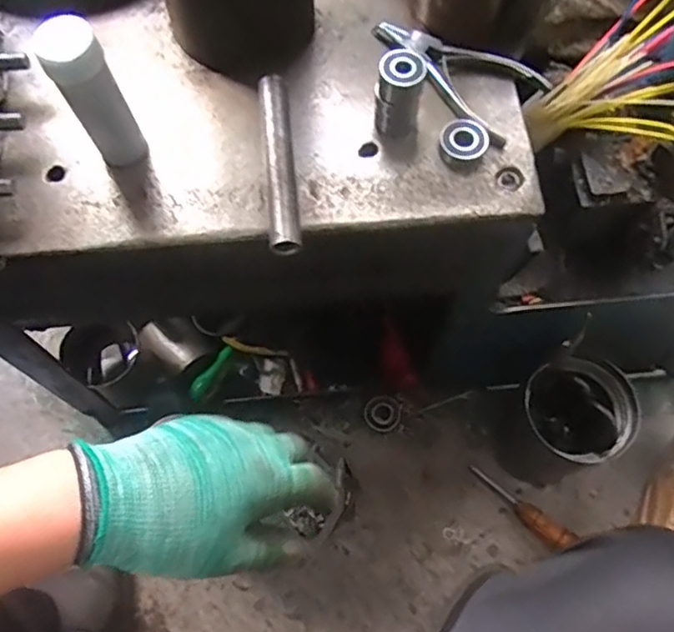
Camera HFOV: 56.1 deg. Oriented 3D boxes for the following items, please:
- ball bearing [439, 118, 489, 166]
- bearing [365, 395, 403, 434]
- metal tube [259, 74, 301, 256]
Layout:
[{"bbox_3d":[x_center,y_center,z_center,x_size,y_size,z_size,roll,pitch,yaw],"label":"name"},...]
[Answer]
[{"bbox_3d":[0.093,-0.126,0.459,0.032,0.014,0.033,36,72,13],"label":"ball bearing"},{"bbox_3d":[0.059,0.127,0.822,0.045,0.011,0.046,0,68,0],"label":"bearing"},{"bbox_3d":[-0.042,-0.109,0.447,0.020,0.023,0.139,-5,68,-3],"label":"metal tube"}]

